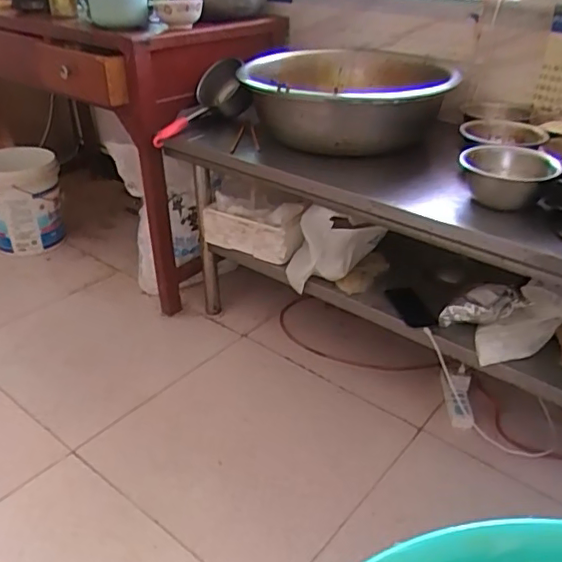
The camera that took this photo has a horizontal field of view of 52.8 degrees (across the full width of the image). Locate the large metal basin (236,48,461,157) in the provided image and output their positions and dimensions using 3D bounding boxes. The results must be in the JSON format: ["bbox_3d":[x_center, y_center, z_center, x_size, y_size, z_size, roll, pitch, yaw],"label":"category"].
[{"bbox_3d":[0.145,-0.419,1.342,0.487,0.173,0.442,11,33,16],"label":"large metal basin"}]

